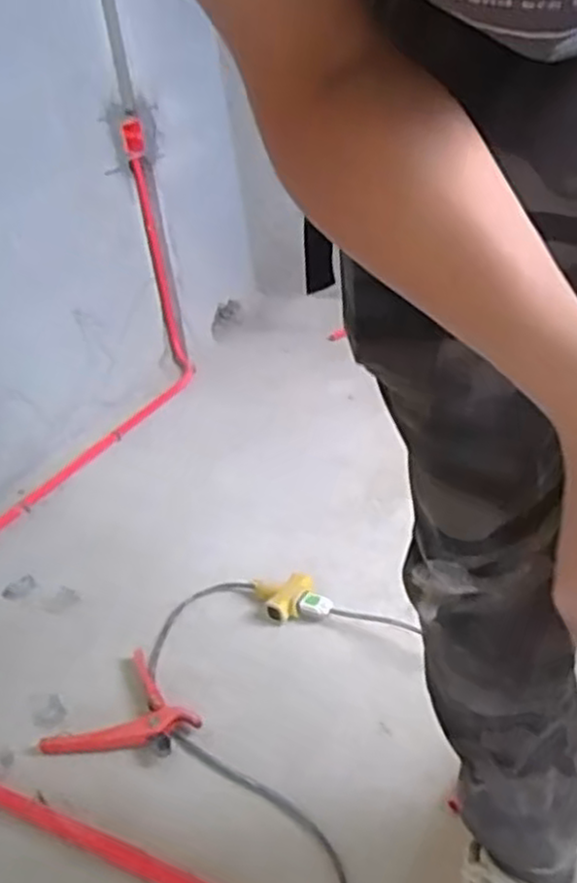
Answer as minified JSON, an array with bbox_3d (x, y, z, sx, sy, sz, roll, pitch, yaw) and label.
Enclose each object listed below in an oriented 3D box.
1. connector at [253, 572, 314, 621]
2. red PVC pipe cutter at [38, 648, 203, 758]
[{"bbox_3d":[-0.007,0.245,1.164,0.093,0.037,0.083,-8,28,0],"label":"connector"},{"bbox_3d":[-0.216,0.374,0.999,0.162,0.021,0.184,14,34,36],"label":"red PVC pipe cutter"}]

